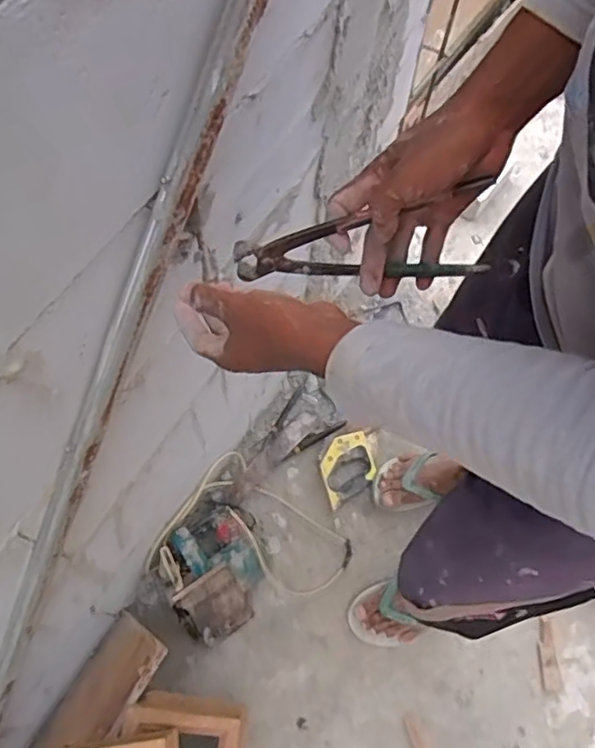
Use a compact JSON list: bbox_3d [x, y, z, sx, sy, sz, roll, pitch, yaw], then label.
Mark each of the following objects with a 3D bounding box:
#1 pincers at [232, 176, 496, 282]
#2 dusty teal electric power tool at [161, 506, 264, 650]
[{"bbox_3d":[0.055,-0.115,0.503,0.213,0.091,0.033,1,67,0],"label":"pincers"},{"bbox_3d":[-0.143,0.353,1.129,0.188,0.132,0.222,-22,69,-11],"label":"dusty teal electric power tool"}]

